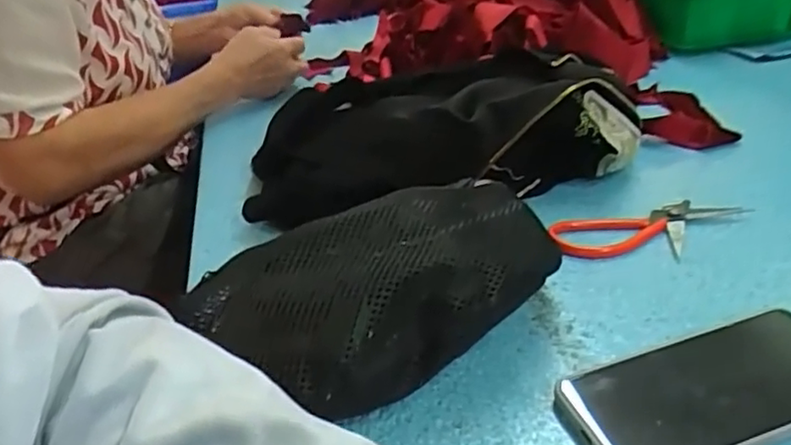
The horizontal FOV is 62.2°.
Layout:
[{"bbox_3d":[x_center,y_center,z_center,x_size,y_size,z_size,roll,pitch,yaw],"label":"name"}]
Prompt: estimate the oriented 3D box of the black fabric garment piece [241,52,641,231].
[{"bbox_3d":[0.045,-0.076,0.581,0.344,0.097,0.134,-5,32,0],"label":"black fabric garment piece"}]

